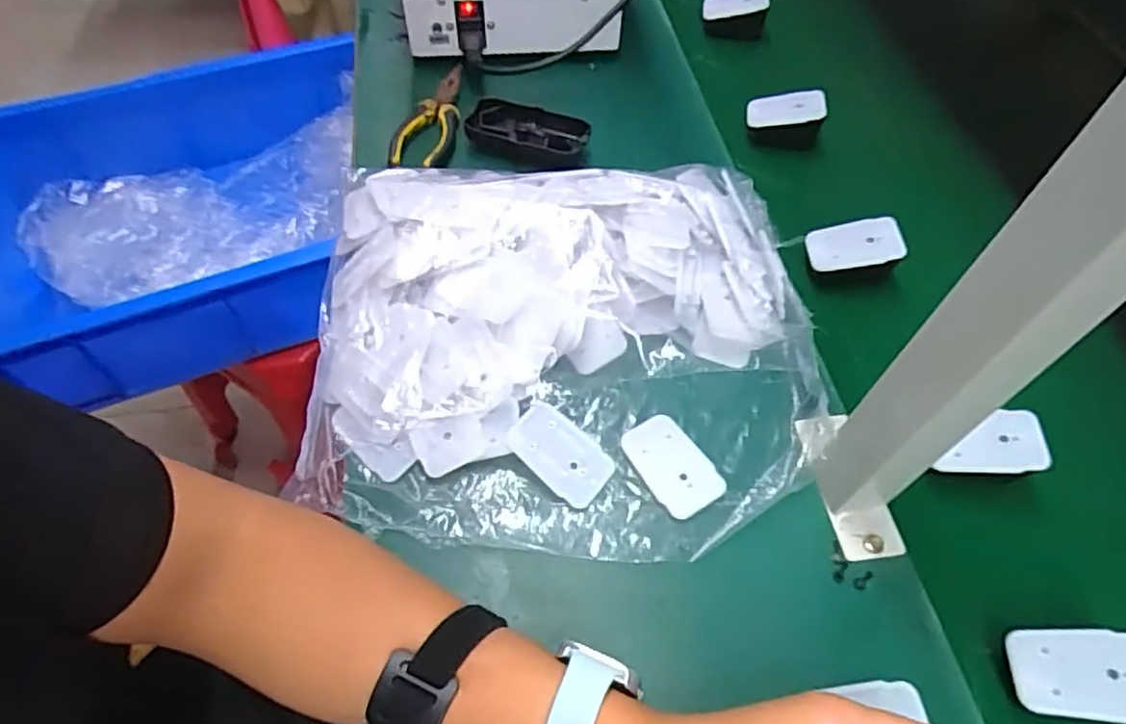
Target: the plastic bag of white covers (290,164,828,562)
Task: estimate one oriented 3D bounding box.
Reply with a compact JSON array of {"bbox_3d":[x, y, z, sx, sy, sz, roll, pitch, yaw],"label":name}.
[{"bbox_3d":[0.001,-0.025,0.463,0.341,0.063,0.300,-1,57,-1],"label":"plastic bag of white covers"}]

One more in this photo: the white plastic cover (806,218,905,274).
[{"bbox_3d":[0.232,-0.094,0.530,0.069,0.008,0.042,-9,63,17],"label":"white plastic cover"}]

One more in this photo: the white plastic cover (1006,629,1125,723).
[{"bbox_3d":[0.282,0.168,0.358,0.069,0.004,0.044,-4,57,20],"label":"white plastic cover"}]

